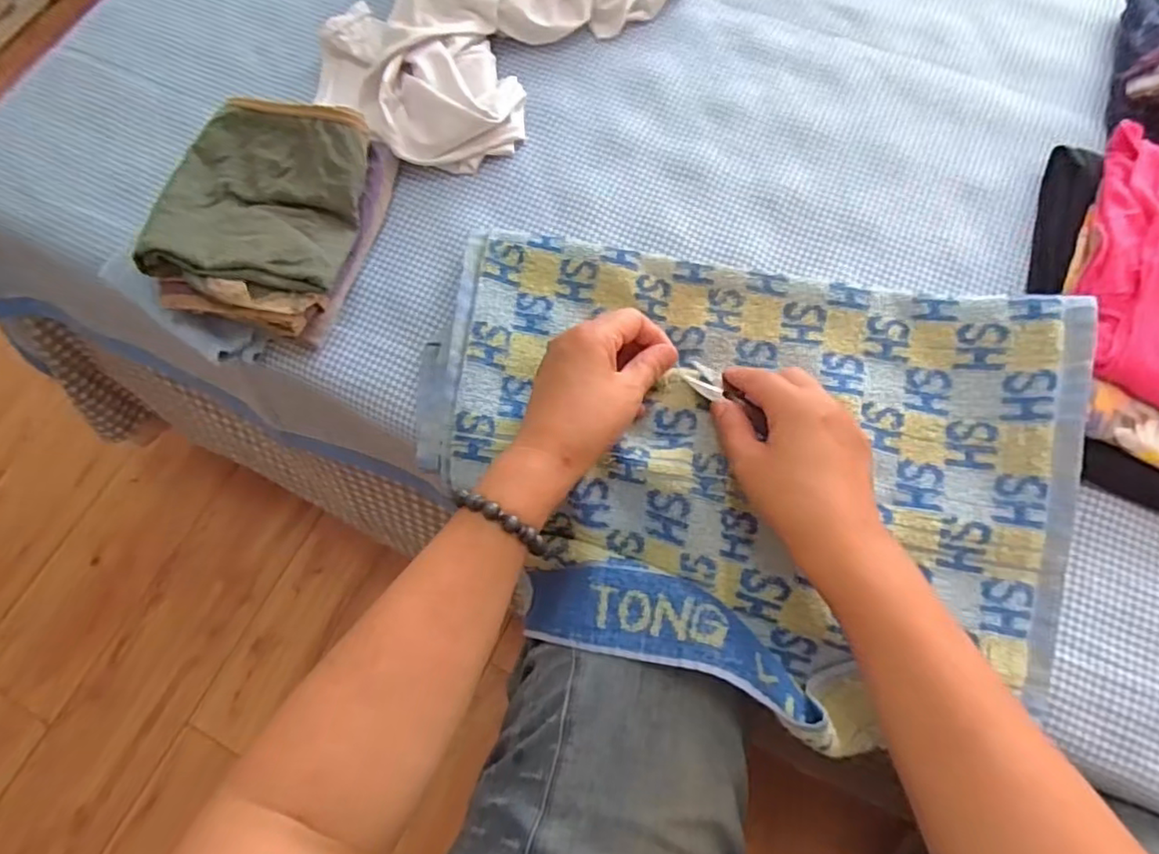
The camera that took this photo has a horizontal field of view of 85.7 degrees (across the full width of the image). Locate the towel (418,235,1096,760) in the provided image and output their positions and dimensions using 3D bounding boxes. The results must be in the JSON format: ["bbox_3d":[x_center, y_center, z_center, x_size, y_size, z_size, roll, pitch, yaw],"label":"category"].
[{"bbox_3d":[0.095,0.026,0.408,0.400,0.071,0.290,10,75,5],"label":"towel"}]

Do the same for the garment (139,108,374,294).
[{"bbox_3d":[-0.216,-0.155,0.428,0.119,0.035,0.135,8,71,9],"label":"garment"}]

